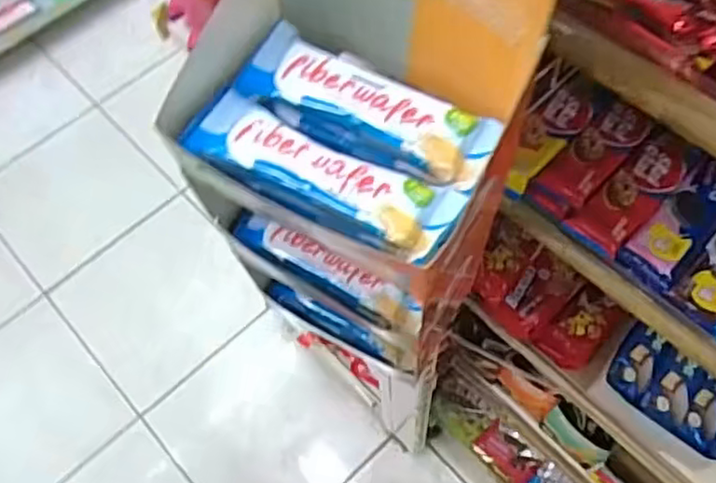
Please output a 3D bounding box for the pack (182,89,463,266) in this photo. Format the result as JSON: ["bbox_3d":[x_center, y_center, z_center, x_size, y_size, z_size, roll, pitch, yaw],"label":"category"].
[{"bbox_3d":[-0.017,-0.033,0.339,0.134,0.027,0.044,22,65,15],"label":"pack"}]

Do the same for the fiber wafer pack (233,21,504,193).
[{"bbox_3d":[0.005,-0.068,0.353,0.133,0.025,0.040,26,66,16],"label":"fiber wafer pack"}]

